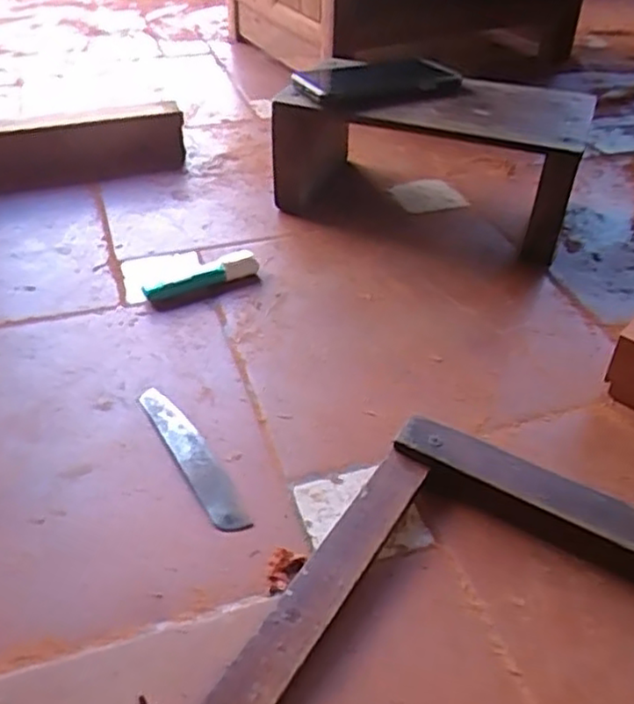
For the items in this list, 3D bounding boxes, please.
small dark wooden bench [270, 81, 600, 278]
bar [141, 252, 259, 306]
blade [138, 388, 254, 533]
[{"bbox_3d":[0.114,-0.201,0.691,0.275,0.127,0.156,14,41,15],"label":"small dark wooden bench"},{"bbox_3d":[-0.100,-0.066,0.603,0.102,0.016,0.019,-18,43,-21],"label":"bar"},{"bbox_3d":[-0.084,0.067,0.459,0.023,0.004,0.137,-24,46,-22],"label":"blade"}]

